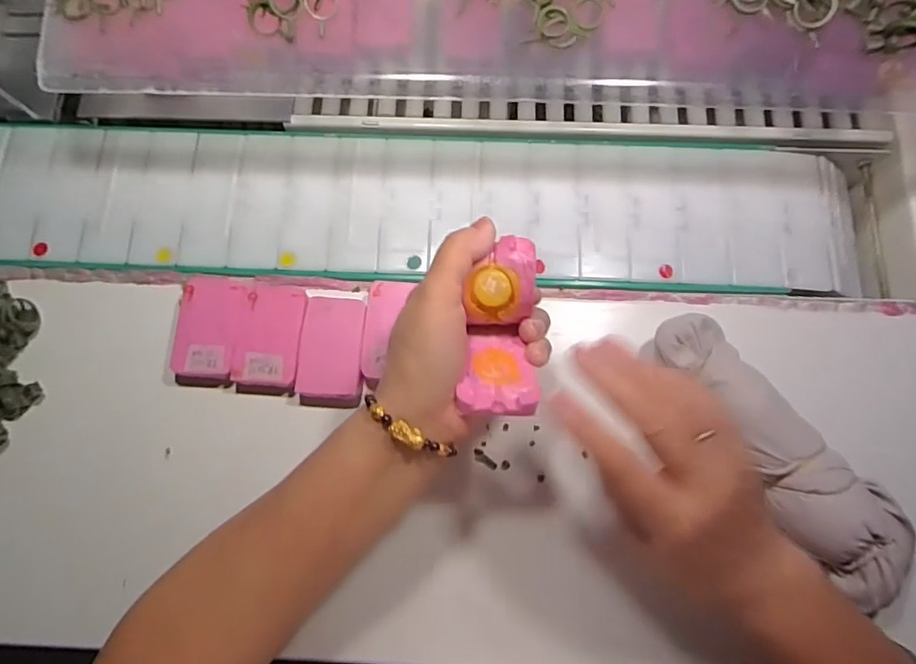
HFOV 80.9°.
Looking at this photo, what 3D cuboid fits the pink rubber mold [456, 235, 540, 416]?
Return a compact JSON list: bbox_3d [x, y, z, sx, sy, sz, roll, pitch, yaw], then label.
[{"bbox_3d":[0.025,-0.003,0.302,0.040,0.042,0.094,4,90,1],"label":"pink rubber mold"}]

